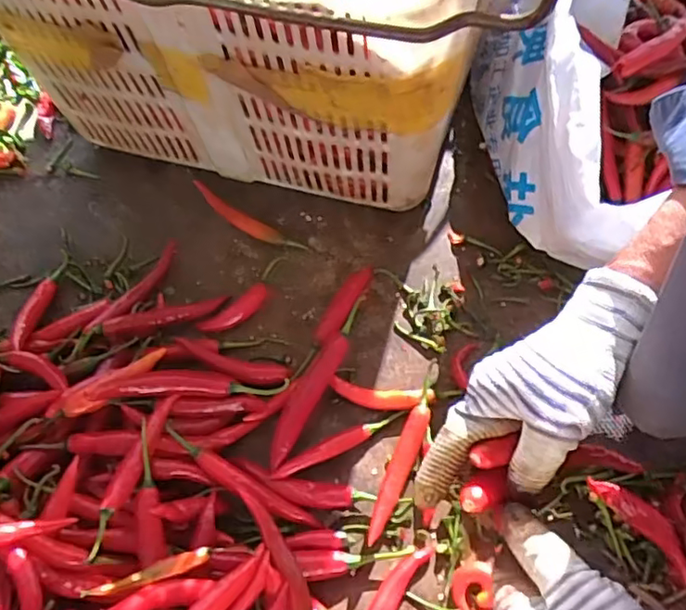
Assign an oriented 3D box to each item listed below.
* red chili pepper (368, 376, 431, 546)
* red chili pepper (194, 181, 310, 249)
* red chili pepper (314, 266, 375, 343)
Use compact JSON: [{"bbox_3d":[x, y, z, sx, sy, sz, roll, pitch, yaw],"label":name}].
[{"bbox_3d":[0.051,0.127,0.508,0.019,0.022,0.140,20,68,13],"label":"red chili pepper"},{"bbox_3d":[-0.098,-0.086,0.603,0.133,0.012,0.020,30,70,16],"label":"red chili pepper"},{"bbox_3d":[0.003,-0.003,0.574,0.023,0.026,0.093,22,68,14],"label":"red chili pepper"}]

